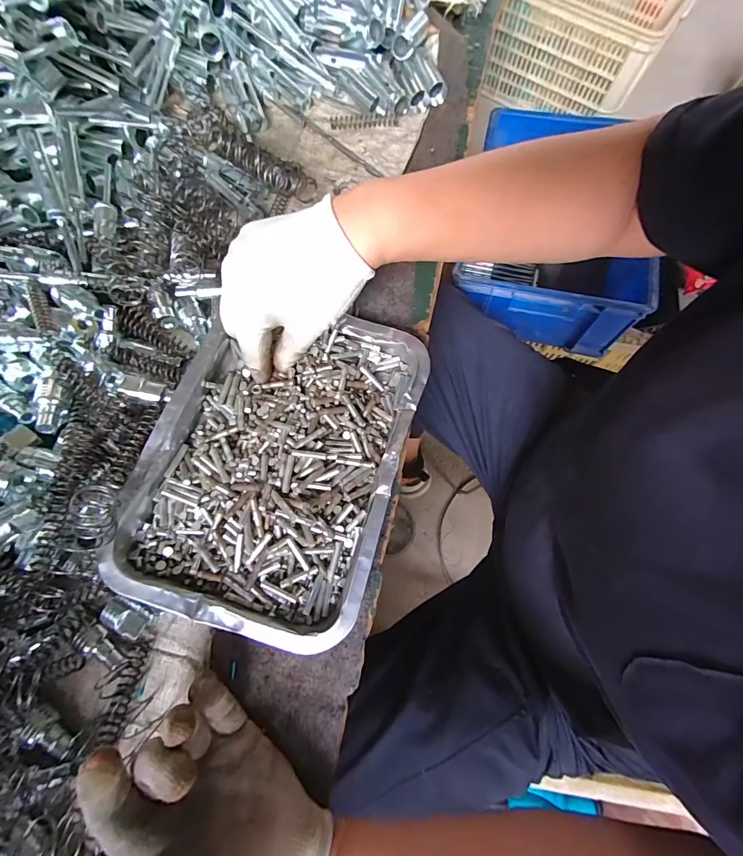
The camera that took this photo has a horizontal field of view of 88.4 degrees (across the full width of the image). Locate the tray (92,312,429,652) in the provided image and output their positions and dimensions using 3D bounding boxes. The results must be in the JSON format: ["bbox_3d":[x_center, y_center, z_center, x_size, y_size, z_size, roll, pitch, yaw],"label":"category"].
[{"bbox_3d":[-0.068,0.018,0.294,0.176,0.027,0.245,18,73,3],"label":"tray"}]

